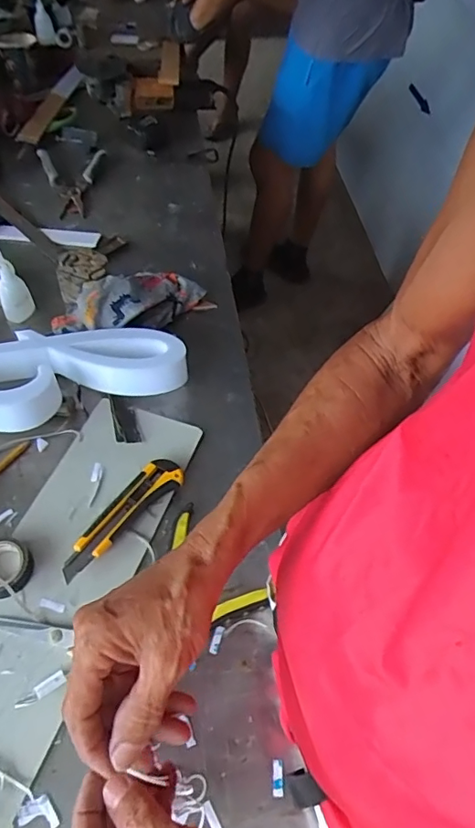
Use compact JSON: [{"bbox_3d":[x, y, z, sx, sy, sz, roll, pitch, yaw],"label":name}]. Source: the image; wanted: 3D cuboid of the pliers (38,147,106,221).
[{"bbox_3d":[-0.276,-0.421,0.931,0.117,0.027,0.193,-17,58,-16],"label":"pliers"}]

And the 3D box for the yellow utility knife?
[{"bbox_3d":[-0.122,0.109,0.558,0.037,0.020,0.160,35,60,18],"label":"yellow utility knife"}]

